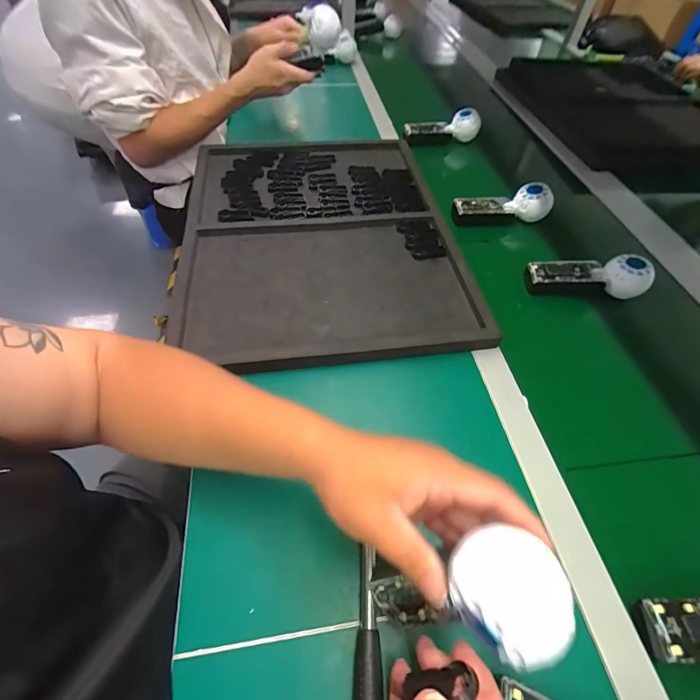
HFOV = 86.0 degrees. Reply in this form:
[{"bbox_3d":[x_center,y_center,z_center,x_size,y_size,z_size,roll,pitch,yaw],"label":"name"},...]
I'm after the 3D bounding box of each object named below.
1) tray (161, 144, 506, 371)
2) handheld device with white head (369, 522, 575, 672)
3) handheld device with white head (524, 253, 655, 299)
[{"bbox_3d":[-0.053,-0.208,0.628,0.423,0.028,0.549,-5,54,-7],"label":"tray"},{"bbox_3d":[0.068,0.173,0.260,0.055,0.168,0.061,13,52,-14],"label":"handheld device with white head"},{"bbox_3d":[0.358,-0.112,0.573,0.167,0.064,0.049,9,53,4],"label":"handheld device with white head"}]

